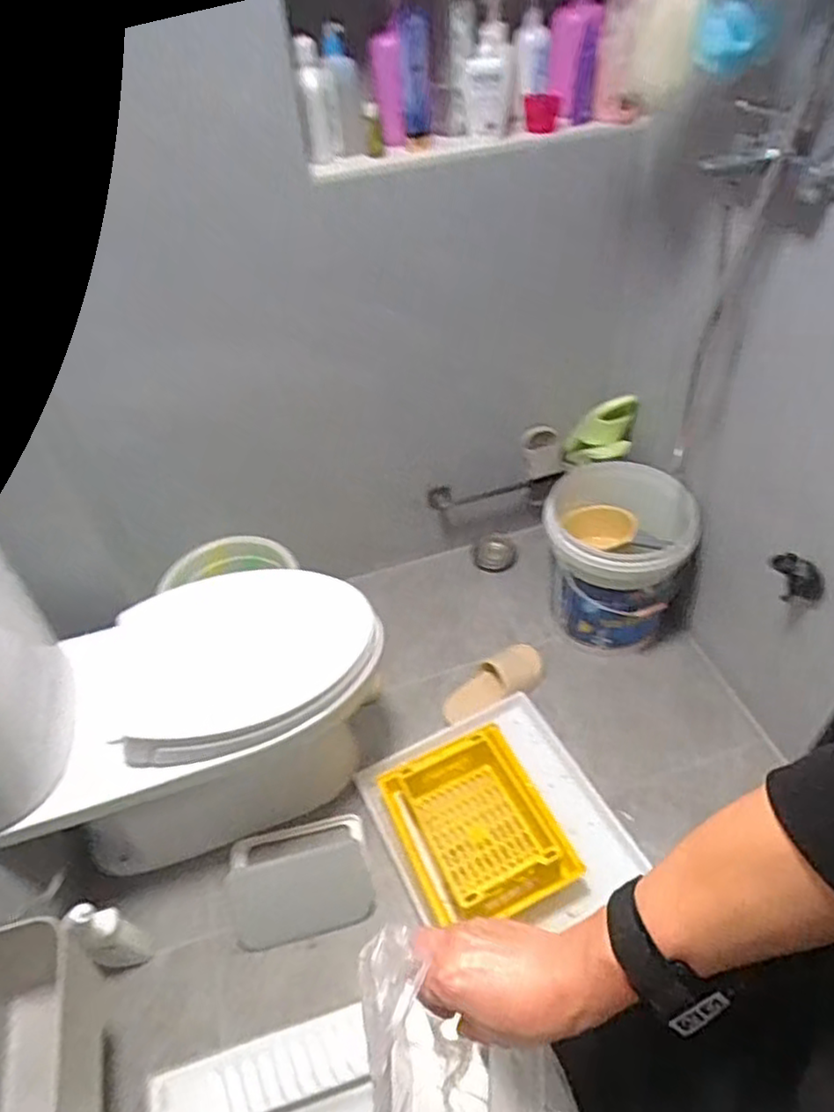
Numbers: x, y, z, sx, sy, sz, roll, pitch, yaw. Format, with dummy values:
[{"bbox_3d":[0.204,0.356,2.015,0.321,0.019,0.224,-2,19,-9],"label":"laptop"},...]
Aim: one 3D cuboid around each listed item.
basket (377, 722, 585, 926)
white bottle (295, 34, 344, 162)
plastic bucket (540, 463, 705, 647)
[{"bbox_3d":[0.110,0.489,1.239,0.264,0.115,0.311,-21,47,-14],"label":"basket"},{"bbox_3d":[-0.163,-0.764,1.124,0.059,0.166,0.054,-8,45,-1],"label":"white bottle"},{"bbox_3d":[0.447,0.011,1.520,0.295,0.327,0.291,-3,45,3],"label":"plastic bucket"}]

